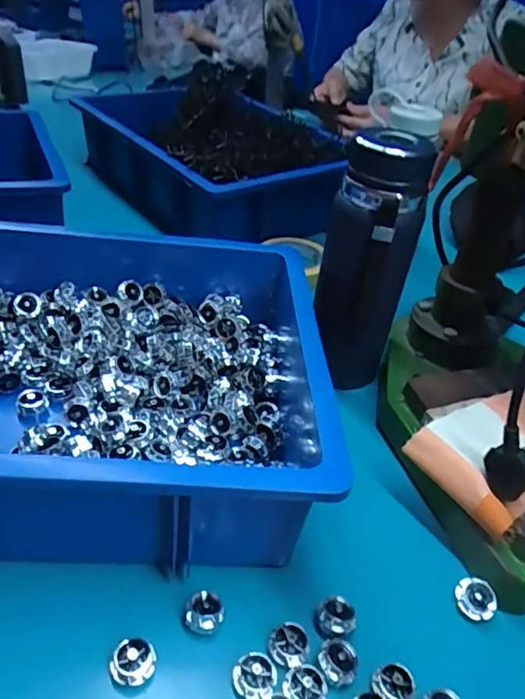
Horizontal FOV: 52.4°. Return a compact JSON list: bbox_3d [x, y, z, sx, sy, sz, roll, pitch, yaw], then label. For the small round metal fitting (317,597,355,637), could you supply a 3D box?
[{"bbox_3d":[0.048,0.173,0.345,0.023,0.007,0.024,3,37,-3],"label":"small round metal fitting"}]

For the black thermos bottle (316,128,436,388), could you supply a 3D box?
[{"bbox_3d":[0.095,-0.076,0.500,0.080,0.226,0.075,14,38,11],"label":"black thermos bottle"}]

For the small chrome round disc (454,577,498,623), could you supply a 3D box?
[{"bbox_3d":[0.144,0.169,0.360,0.026,0.015,0.022,31,44,30],"label":"small chrome round disc"}]

